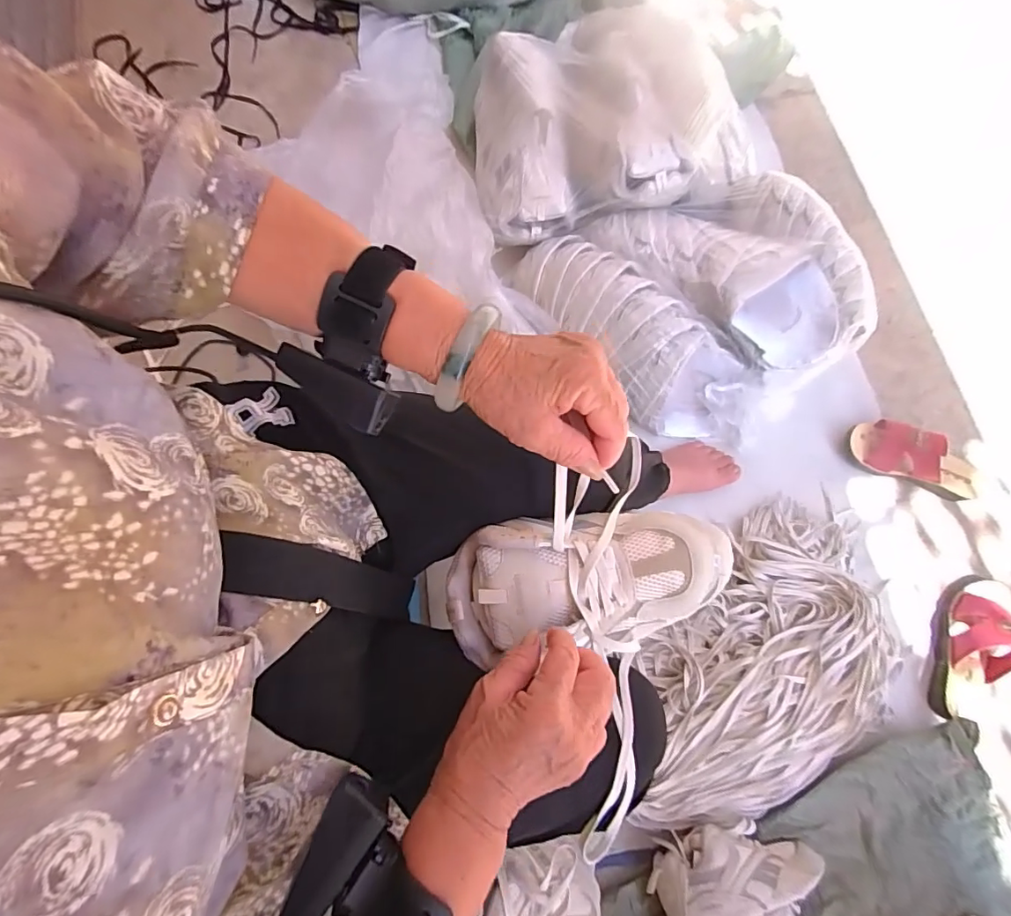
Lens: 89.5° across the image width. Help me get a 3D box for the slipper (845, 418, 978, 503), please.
[{"bbox_3d":[0.689,0.000,0.847,0.224,0.086,0.088,21,78,5],"label":"slipper"}]

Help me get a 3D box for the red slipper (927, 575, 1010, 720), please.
[{"bbox_3d":[0.726,0.290,0.781,0.090,0.086,0.235,27,78,6],"label":"red slipper"}]

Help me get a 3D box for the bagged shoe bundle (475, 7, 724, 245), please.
[{"bbox_3d":[0.156,-0.560,0.816,0.424,0.105,0.357,-10,77,-2],"label":"bagged shoe bundle"}]

